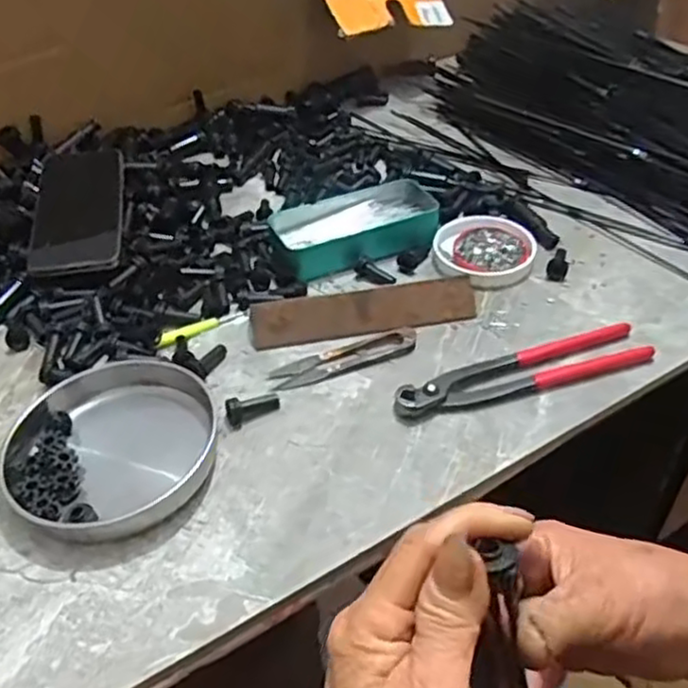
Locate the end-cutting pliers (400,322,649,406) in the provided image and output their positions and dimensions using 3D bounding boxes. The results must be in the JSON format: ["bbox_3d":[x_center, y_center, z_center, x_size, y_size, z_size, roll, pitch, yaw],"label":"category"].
[{"bbox_3d":[0.134,0.018,0.519,0.194,0.015,0.042,-15,45,-13],"label":"end-cutting pliers"}]

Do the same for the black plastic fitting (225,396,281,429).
[{"bbox_3d":[-0.065,0.045,0.504,0.038,0.015,0.016,-12,44,-10],"label":"black plastic fitting"}]

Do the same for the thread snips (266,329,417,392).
[{"bbox_3d":[0.001,0.011,0.545,0.114,0.006,0.024,-15,45,-12],"label":"thread snips"}]

